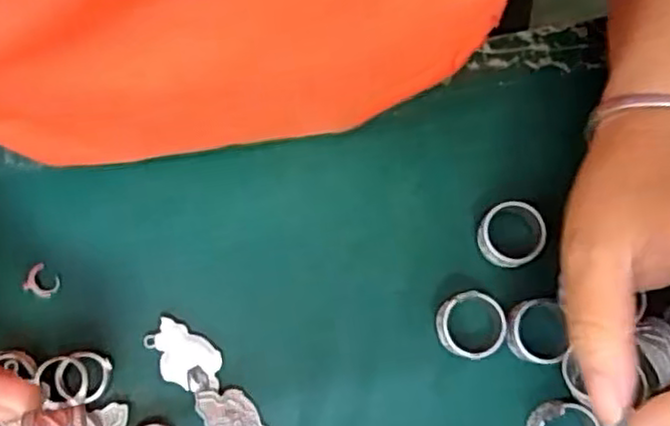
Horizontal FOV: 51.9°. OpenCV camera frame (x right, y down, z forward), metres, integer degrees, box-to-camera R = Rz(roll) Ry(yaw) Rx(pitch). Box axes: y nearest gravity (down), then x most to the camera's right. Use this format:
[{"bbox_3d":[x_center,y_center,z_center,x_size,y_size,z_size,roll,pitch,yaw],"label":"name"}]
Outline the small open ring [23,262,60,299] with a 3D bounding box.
[{"bbox_3d":[-0.129,0.030,0.300,0.015,0.004,0.012,37,78,7],"label":"small open ring"}]

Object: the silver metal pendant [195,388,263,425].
[{"bbox_3d":[-0.043,0.090,0.291,0.021,0.004,0.038,-30,84,-25],"label":"silver metal pendant"}]

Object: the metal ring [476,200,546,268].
[{"bbox_3d":[0.079,0.010,0.307,0.027,0.023,0.028,0,77,-1],"label":"metal ring"}]

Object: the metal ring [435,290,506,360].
[{"bbox_3d":[0.058,0.049,0.298,0.028,0.019,0.027,0,77,-1],"label":"metal ring"}]

